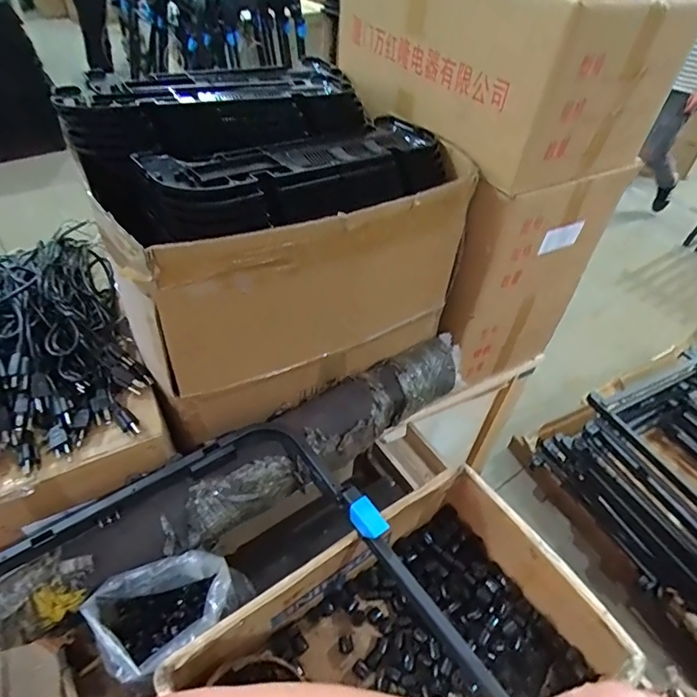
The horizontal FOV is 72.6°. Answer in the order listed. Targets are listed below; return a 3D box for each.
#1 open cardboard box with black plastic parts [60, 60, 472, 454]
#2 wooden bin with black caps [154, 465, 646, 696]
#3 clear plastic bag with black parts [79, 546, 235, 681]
[{"bbox_3d":[-0.128,-0.201,0.837,0.552,0.389,0.460,-25,52,-25],"label":"open cardboard box with black plastic parts"},{"bbox_3d":[0.078,0.441,0.639,0.548,0.173,0.348,-26,53,-26],"label":"wooden bin with black caps"},{"bbox_3d":[-0.251,0.372,0.656,0.186,0.110,0.120,-15,48,-18],"label":"clear plastic bag with black parts"}]

